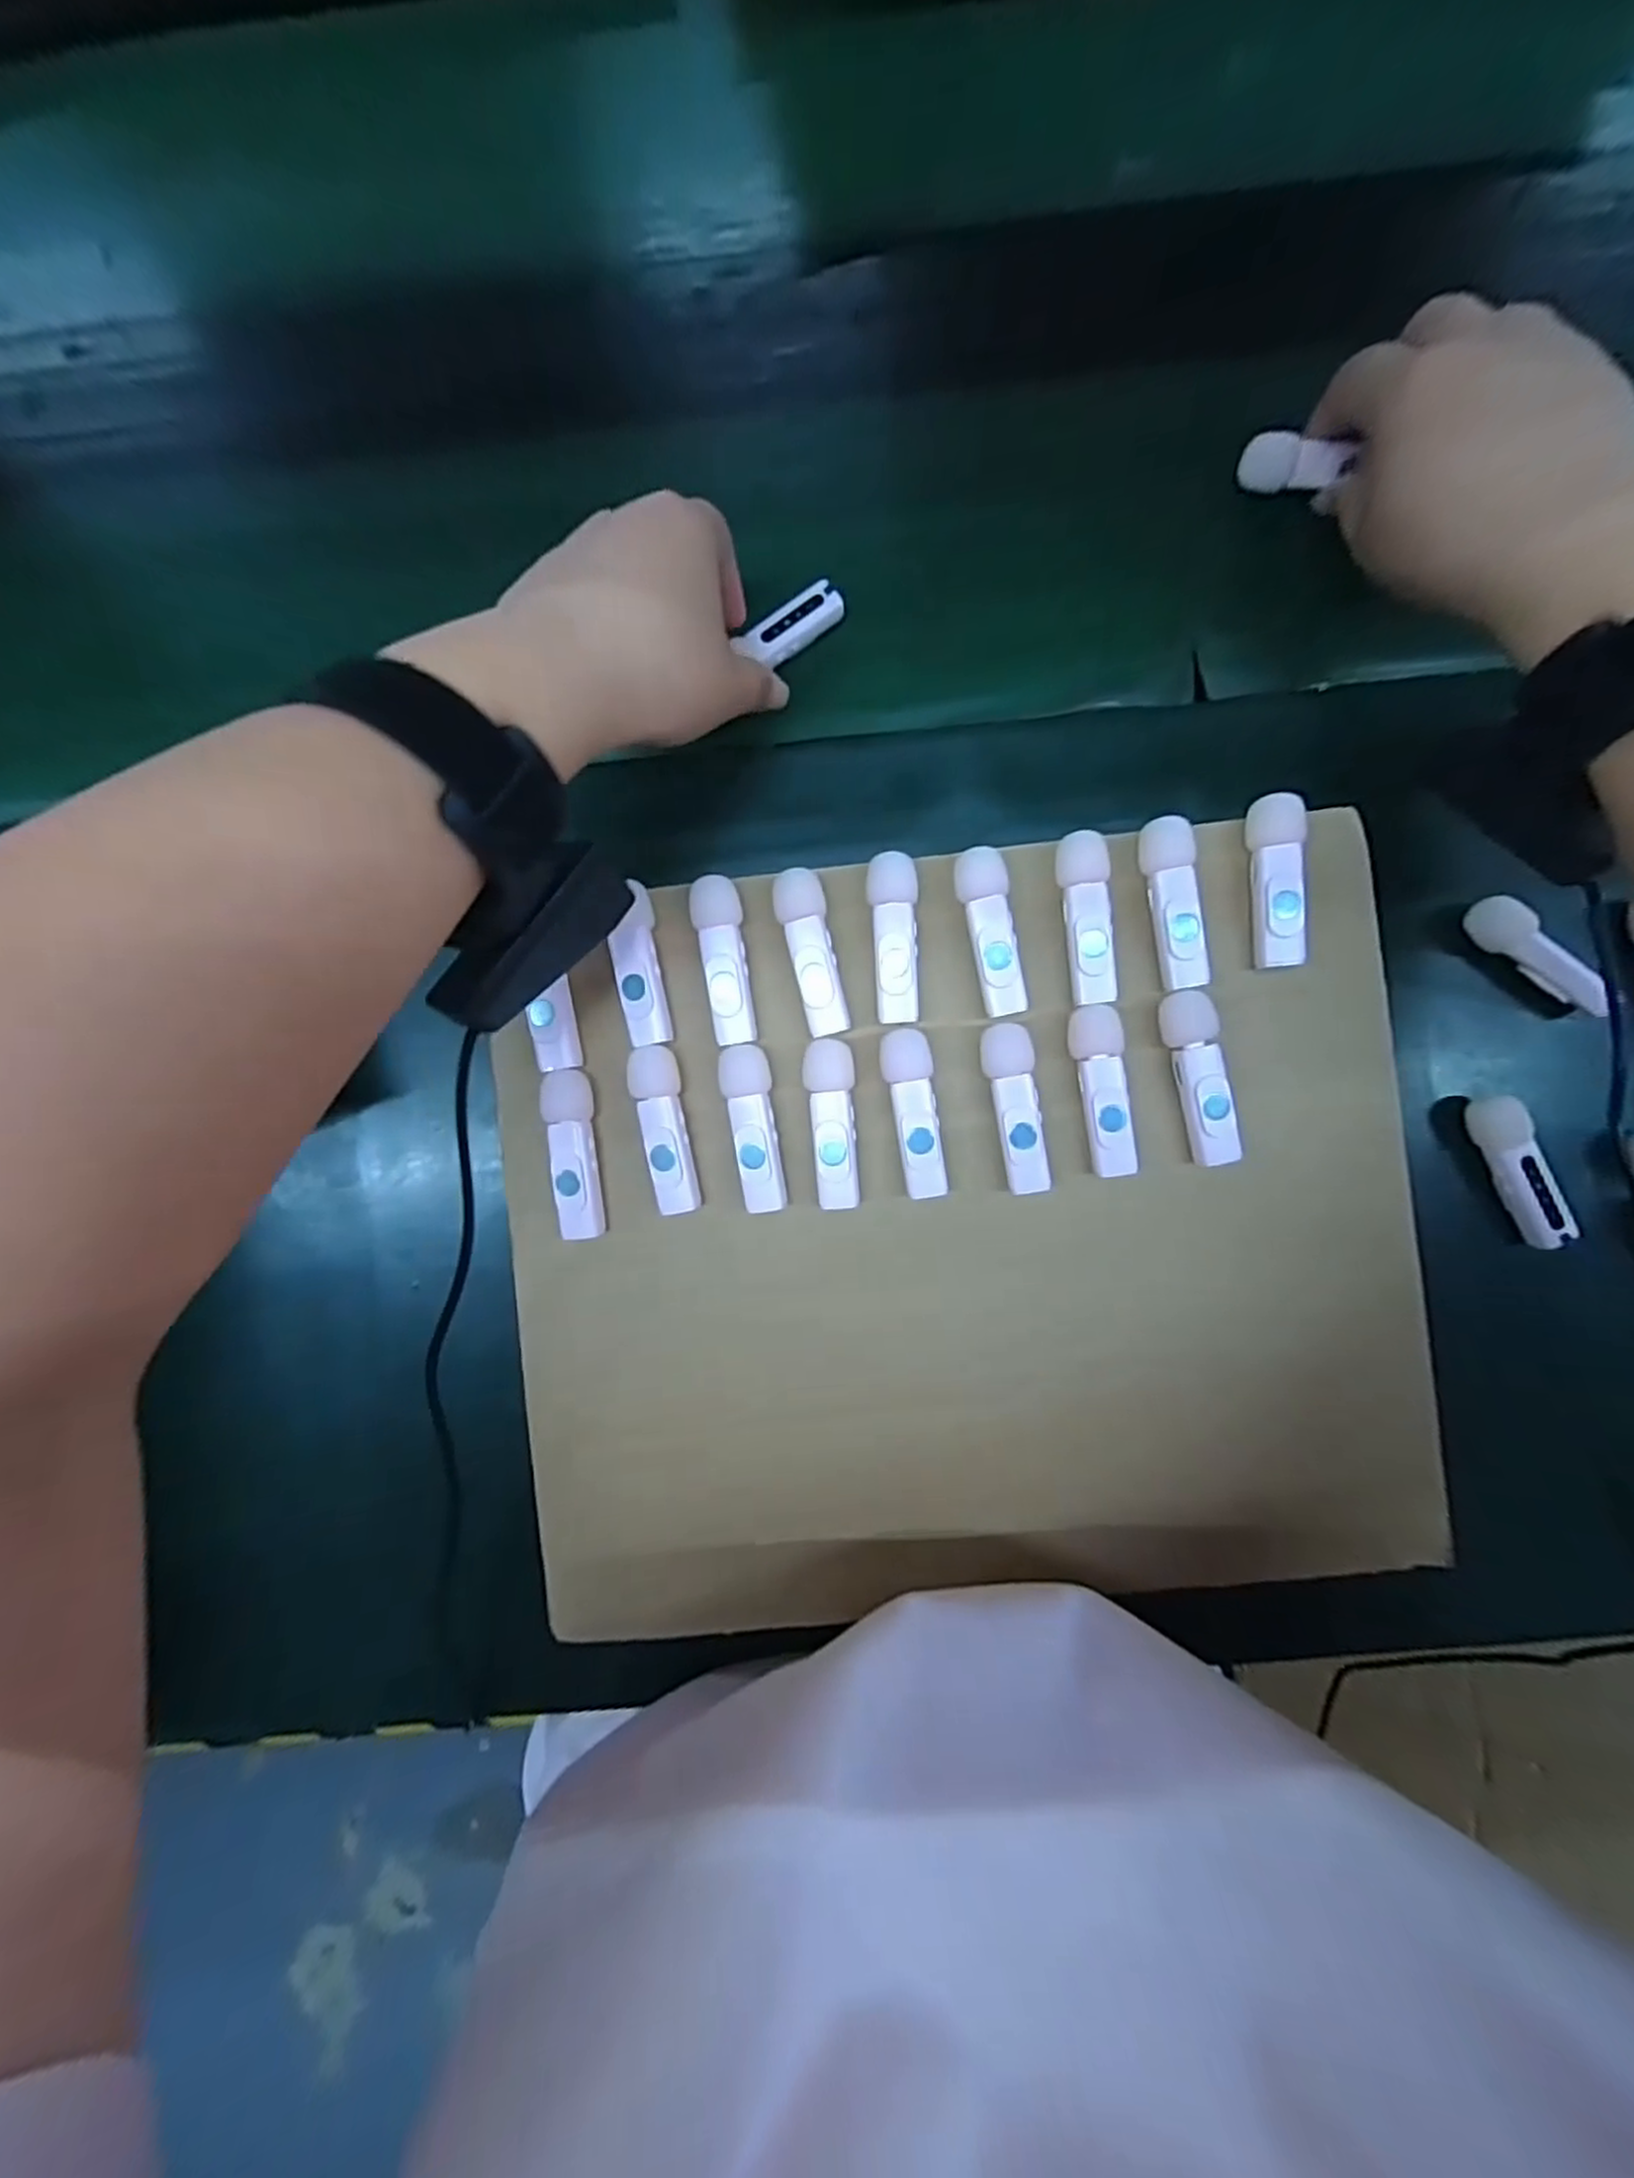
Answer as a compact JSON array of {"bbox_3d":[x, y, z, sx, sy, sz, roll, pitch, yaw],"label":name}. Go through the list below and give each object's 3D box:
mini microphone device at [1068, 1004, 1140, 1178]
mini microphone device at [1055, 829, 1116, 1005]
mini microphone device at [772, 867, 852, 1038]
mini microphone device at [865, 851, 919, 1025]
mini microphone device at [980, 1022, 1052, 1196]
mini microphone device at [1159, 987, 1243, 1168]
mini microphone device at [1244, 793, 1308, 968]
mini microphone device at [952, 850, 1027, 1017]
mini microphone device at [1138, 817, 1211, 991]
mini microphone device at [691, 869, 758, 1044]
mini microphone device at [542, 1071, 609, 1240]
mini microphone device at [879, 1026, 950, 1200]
[{"bbox_3d":[0.109,0.001,0.285,0.017,0.016,0.065,-6,86,1],"label":"mini microphone device"},{"bbox_3d":[0.103,-0.065,0.285,0.017,0.016,0.064,-6,86,1],"label":"mini microphone device"},{"bbox_3d":[-0.002,-0.053,0.285,0.019,0.010,0.064,-11,86,1],"label":"mini microphone device"},{"bbox_3d":[0.029,-0.057,0.283,0.018,0.012,0.062,-1,86,2],"label":"mini microphone device"},{"bbox_3d":[0.076,0.008,0.285,0.018,0.014,0.064,-8,86,1],"label":"mini microphone device"},{"bbox_3d":[0.146,-0.004,0.284,0.017,0.018,0.066,-11,86,1],"label":"mini microphone device"},{"bbox_3d":[0.175,-0.079,0.283,0.015,0.020,0.063,-4,86,2],"label":"mini microphone device"},{"bbox_3d":[0.067,-0.060,0.285,0.018,0.014,0.063,-9,86,1],"label":"mini microphone device"},{"bbox_3d":[0.136,-0.070,0.284,0.017,0.018,0.064,-7,86,1],"label":"mini microphone device"},{"bbox_3d":[-0.036,-0.049,0.289,0.018,0.015,0.064,-7,86,1],"label":"mini microphone device"},{"bbox_3d":[-0.094,0.025,0.287,0.017,0.010,0.065,-7,86,1],"label":"mini microphone device"},{"bbox_3d":[0.037,0.010,0.286,0.019,0.012,0.064,-7,86,1],"label":"mini microphone device"}]

